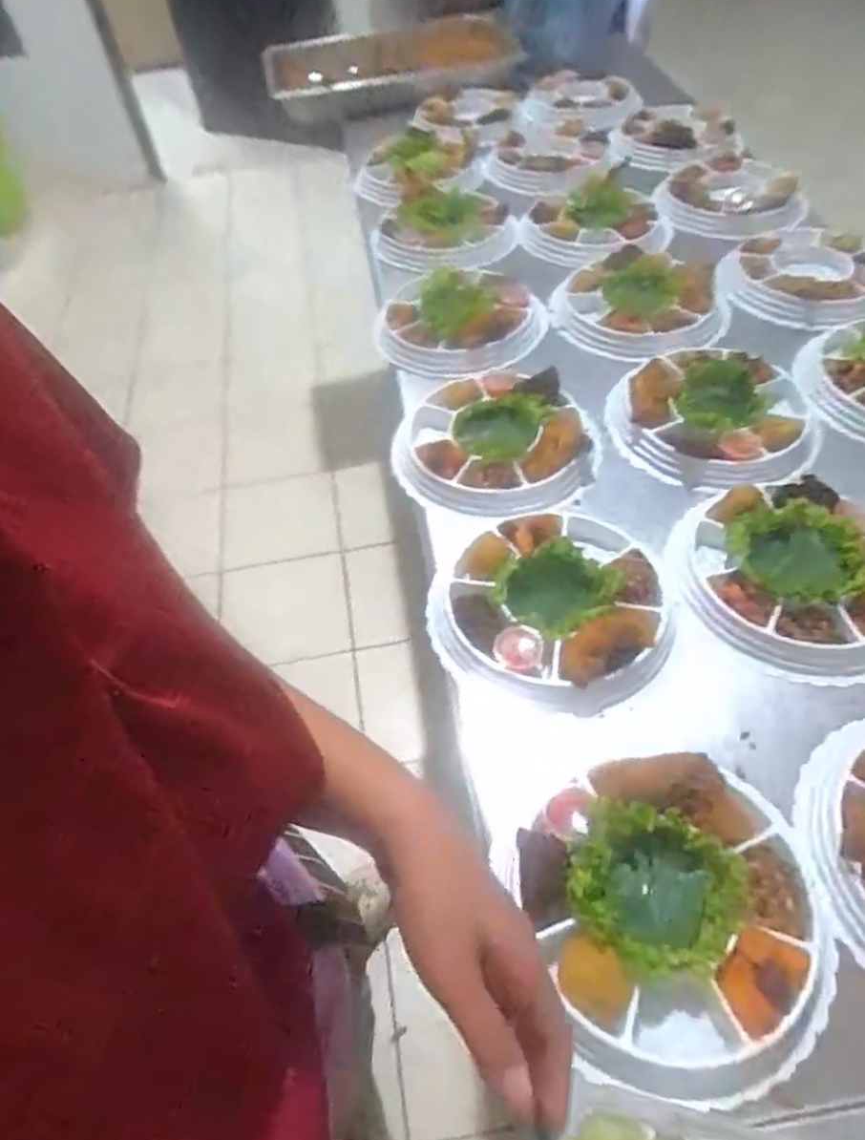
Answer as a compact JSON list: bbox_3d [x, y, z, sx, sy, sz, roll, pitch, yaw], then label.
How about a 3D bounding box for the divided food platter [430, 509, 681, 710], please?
[{"bbox_3d":[0.106,0.024,0.658,0.220,0.045,0.220,-3,50,4],"label":"divided food platter"}]

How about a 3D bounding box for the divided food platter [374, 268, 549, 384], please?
[{"bbox_3d":[0.031,-0.324,0.954,0.220,0.047,0.211,-3,50,4],"label":"divided food platter"}]

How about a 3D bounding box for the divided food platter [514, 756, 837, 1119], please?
[{"bbox_3d":[0.165,0.225,0.485,0.191,0.057,0.197,-3,50,4],"label":"divided food platter"}]

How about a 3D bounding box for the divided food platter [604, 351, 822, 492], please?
[{"bbox_3d":[0.304,-0.171,0.805,0.218,0.047,0.210,-3,50,4],"label":"divided food platter"}]

